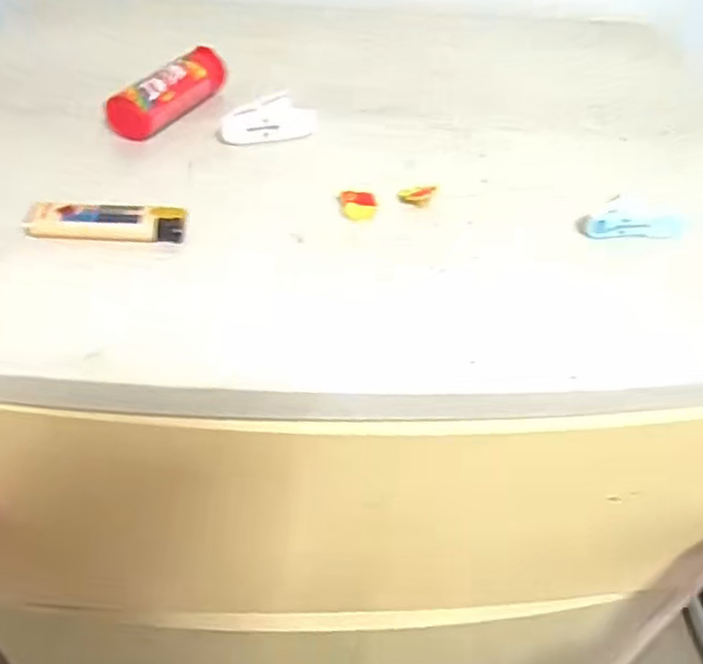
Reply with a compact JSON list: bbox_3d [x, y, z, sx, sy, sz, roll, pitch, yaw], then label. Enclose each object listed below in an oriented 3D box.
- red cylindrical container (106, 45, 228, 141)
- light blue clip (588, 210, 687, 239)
[{"bbox_3d":[-0.121,-0.166,0.458,0.031,0.027,0.102,24,46,20],"label":"red cylindrical container"},{"bbox_3d":[0.168,-0.063,0.396,0.054,0.008,0.019,6,43,2],"label":"light blue clip"}]

